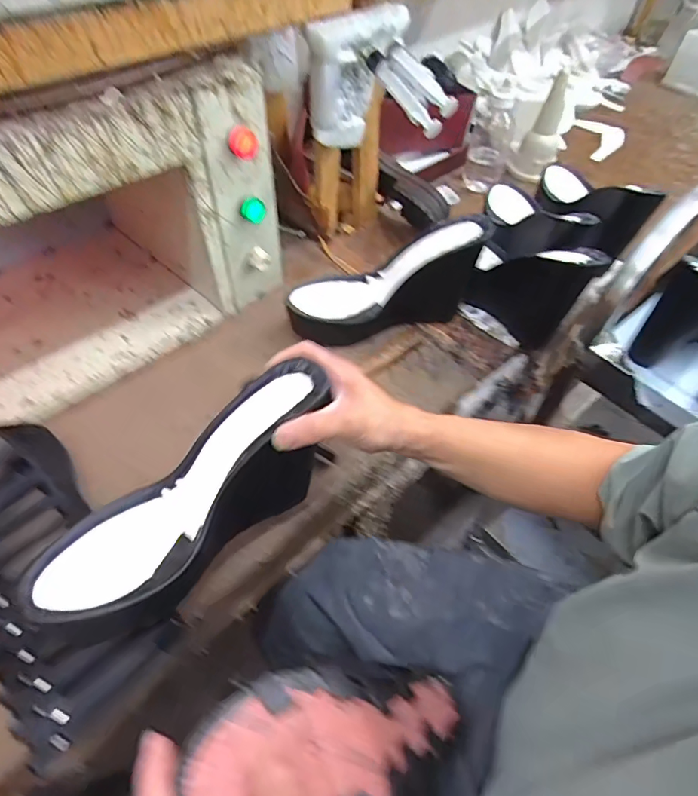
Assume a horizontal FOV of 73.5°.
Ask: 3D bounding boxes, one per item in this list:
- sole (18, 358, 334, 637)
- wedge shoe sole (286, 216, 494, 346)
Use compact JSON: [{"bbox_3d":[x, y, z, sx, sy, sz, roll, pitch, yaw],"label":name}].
[{"bbox_3d":[-0.111,0.070,0.359,0.247,0.064,0.101,-42,64,-12],"label":"sole"},{"bbox_3d":[0.046,-0.148,0.595,0.249,0.138,0.081,-9,54,-10],"label":"wedge shoe sole"}]

